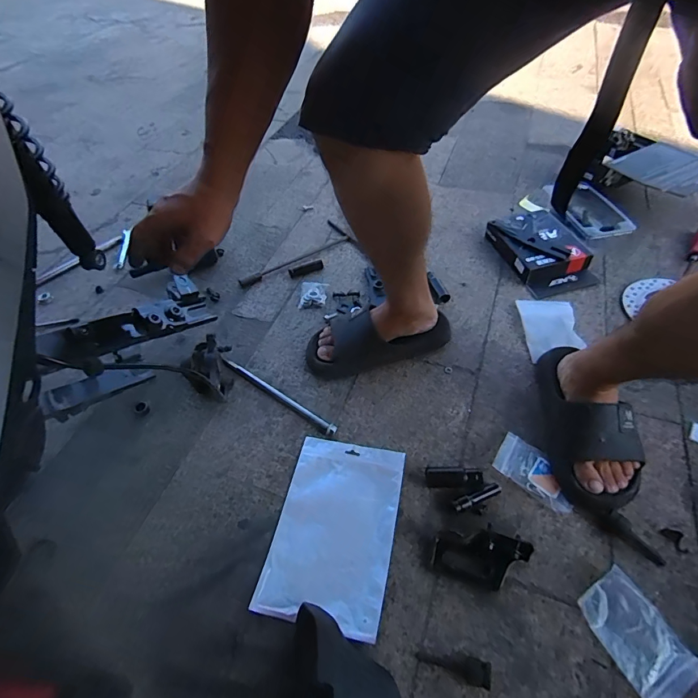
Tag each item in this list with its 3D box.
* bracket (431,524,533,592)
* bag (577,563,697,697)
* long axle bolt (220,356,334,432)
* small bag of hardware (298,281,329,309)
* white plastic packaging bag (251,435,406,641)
[{"bbox_3d":[0.167,0.263,0.517,0.112,0.024,0.065,13,55,14],"label":"bracket"},{"bbox_3d":[0.331,0.328,0.466,0.085,0.013,0.117,-26,55,-15],"label":"bag"},{"bbox_3d":[-0.126,0.072,0.701,0.266,0.020,0.015,30,60,24],"label":"long axle bolt"},{"bbox_3d":[-0.075,-0.113,0.848,0.055,0.016,0.069,2,53,6],"label":"small bag of hardware"},{"bbox_3d":[-0.019,0.240,0.559,0.156,0.011,0.236,9,54,11],"label":"white plastic packaging bag"}]

